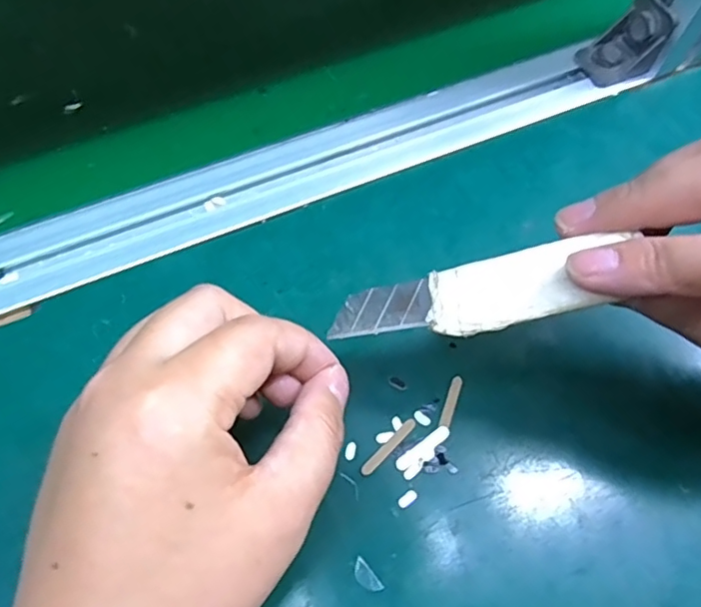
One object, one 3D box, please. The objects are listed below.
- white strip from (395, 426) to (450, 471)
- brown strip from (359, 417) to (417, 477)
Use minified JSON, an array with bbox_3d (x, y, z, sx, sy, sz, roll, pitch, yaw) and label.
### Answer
[{"bbox_3d":[0.030,0.059,0.237,0.026,0.004,0.006,-33,69,-16],"label":"white strip"},{"bbox_3d":[0.016,0.058,0.237,0.005,0.004,0.030,42,70,17],"label":"brown strip"}]

